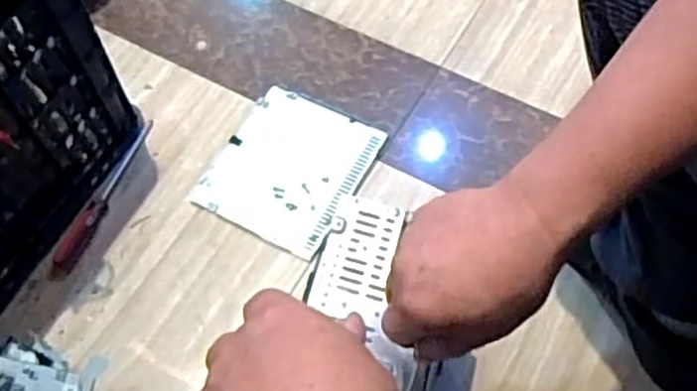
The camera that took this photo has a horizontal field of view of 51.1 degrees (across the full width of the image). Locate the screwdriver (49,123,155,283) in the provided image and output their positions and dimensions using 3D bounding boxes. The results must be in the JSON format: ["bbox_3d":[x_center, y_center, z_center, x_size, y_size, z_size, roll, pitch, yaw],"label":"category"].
[{"bbox_3d":[-0.267,-0.002,0.798,0.021,0.028,0.204,20,64,13],"label":"screwdriver"}]

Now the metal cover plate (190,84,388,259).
[{"bbox_3d":[-0.066,-0.035,0.817,0.164,0.008,0.183,24,65,15],"label":"metal cover plate"}]

